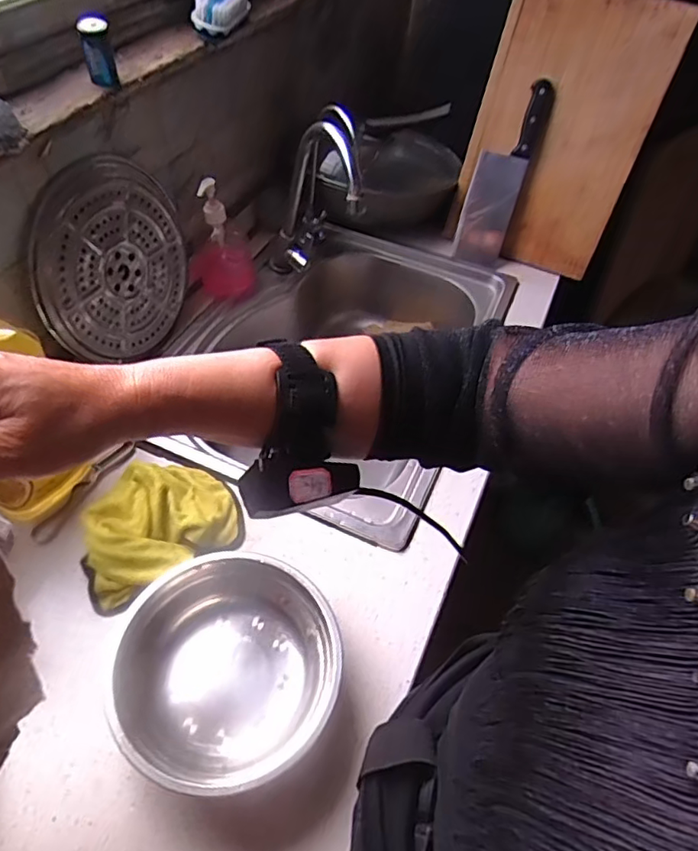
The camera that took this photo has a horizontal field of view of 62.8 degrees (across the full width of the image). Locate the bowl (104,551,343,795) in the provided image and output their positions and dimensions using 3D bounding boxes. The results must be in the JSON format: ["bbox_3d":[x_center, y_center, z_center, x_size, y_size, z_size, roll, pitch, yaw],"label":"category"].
[{"bbox_3d":[-0.110,0.227,0.531,0.192,0.059,0.196,2,51,-3],"label":"bowl"}]

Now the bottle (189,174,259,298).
[{"bbox_3d":[-0.198,-0.272,0.868,0.101,0.171,0.067,-9,52,-12],"label":"bottle"}]

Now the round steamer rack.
[{"bbox_3d":[-0.296,-0.210,0.737,0.018,0.236,0.247,13,60,24],"label":"round steamer rack"}]

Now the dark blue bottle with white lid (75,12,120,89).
[{"bbox_3d":[-0.286,-0.426,0.651,0.030,0.067,0.032,-18,54,-18],"label":"dark blue bottle with white lid"}]

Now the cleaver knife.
[{"bbox_3d":[0.252,-0.418,0.957,0.084,0.278,0.019,13,26,-1],"label":"cleaver knife"}]

